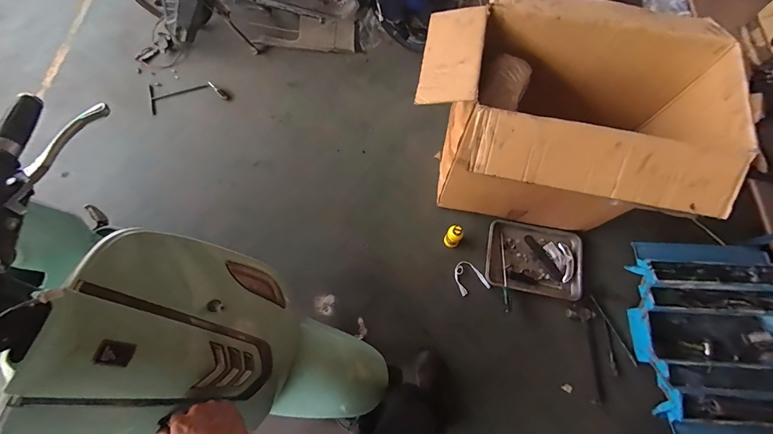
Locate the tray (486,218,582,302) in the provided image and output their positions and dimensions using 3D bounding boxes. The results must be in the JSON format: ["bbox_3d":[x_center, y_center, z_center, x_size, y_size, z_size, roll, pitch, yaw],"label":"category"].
[{"bbox_3d":[0.617,0.176,1.436,0.379,0.047,0.286,12,71,4],"label":"tray"}]

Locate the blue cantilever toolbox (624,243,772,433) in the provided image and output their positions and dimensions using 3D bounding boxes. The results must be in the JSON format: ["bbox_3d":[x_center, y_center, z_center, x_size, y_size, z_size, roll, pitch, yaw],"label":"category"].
[{"bbox_3d":[1.209,0.452,1.249,0.537,0.186,0.688,6,70,2],"label":"blue cantilever toolbox"}]

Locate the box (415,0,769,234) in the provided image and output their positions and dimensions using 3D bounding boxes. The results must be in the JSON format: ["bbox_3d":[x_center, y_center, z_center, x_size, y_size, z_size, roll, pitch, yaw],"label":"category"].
[{"bbox_3d":[0.497,-0.238,1.175,0.799,0.692,0.527,14,71,5],"label":"box"}]

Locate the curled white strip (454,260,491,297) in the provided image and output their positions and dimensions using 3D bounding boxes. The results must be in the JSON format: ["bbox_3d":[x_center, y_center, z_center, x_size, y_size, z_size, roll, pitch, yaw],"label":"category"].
[{"bbox_3d":[0.347,0.249,1.428,0.117,0.009,0.143,-23,59,9],"label":"curled white strip"}]

